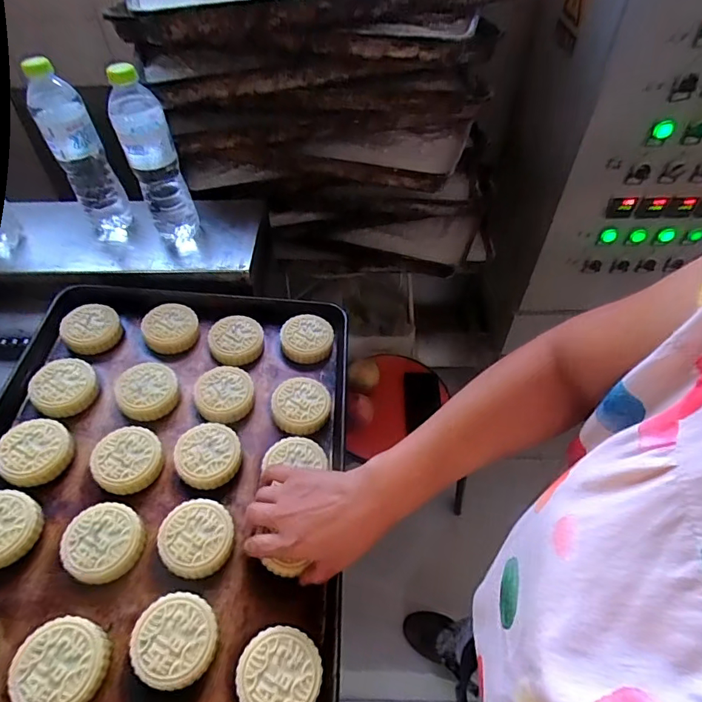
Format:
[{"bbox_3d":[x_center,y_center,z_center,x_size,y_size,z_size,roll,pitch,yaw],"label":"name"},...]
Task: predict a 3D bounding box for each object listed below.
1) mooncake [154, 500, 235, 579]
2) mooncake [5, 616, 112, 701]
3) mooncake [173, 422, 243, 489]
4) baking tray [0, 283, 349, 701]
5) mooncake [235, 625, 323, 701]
[{"bbox_3d":[-0.154,0.186,0.474,0.069,0.024,0.068,-3,46,3],"label":"mooncake"},{"bbox_3d":[-0.244,0.266,0.399,0.068,0.030,0.068,4,47,10],"label":"mooncake"},{"bbox_3d":[-0.159,0.115,0.528,0.070,0.027,0.067,-3,46,3],"label":"mooncake"},{"bbox_3d":[-0.210,0.164,0.493,0.397,0.033,0.583,5,52,-3],"label":"baking tray"},{"bbox_3d":[-0.061,0.283,0.411,0.069,0.030,0.068,-3,46,3],"label":"mooncake"}]

